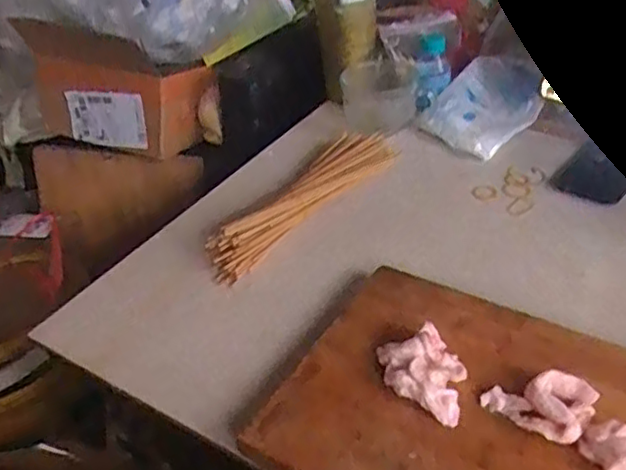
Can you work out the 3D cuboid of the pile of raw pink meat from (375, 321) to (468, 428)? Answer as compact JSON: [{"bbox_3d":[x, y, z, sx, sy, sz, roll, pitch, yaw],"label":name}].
[{"bbox_3d":[0.081,0.098,0.465,0.055,0.023,0.071,-12,37,-7],"label":"pile of raw pink meat"}]

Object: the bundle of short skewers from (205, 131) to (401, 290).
[{"bbox_3d":[-0.003,-0.039,0.671,0.059,0.029,0.259,20,44,32],"label":"bundle of short skewers"}]

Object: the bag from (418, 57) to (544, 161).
[{"bbox_3d":[0.200,-0.149,0.765,0.125,0.059,0.101,-31,43,-28],"label":"bag"}]

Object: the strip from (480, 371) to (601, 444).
[{"bbox_3d":[0.155,0.110,0.446,0.063,0.012,0.051,23,46,34],"label":"strip"}]

